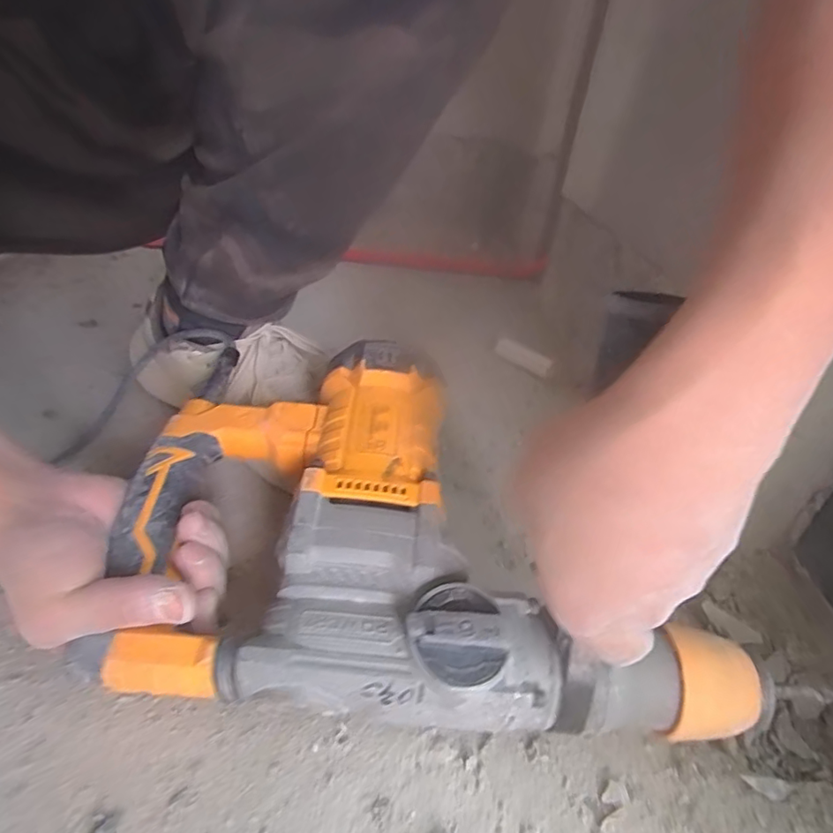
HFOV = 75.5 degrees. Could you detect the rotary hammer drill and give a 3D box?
[{"bbox_3d":[0.004,0.062,0.317,0.341,0.089,0.193,5,36,-1],"label":"rotary hammer drill"}]

